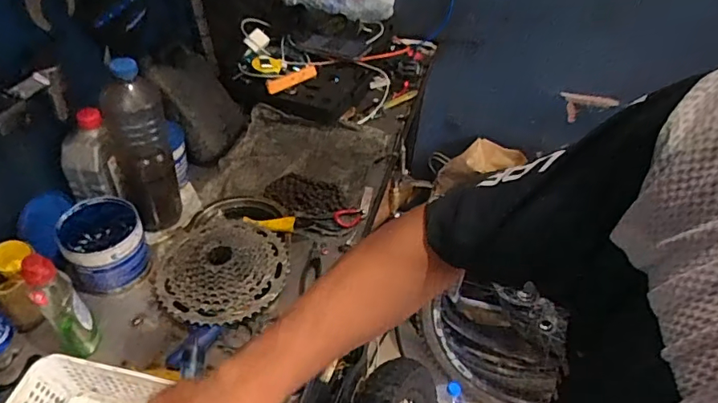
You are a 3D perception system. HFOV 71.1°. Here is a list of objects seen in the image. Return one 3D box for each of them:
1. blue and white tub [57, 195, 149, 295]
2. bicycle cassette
[{"bbox_3d":[-0.351,0.065,0.697,0.097,0.097,0.099,2,45,-2],"label":"blue and white tub"},{"bbox_3d":[-0.191,0.087,0.701,0.184,0.040,0.177,-3,45,-7],"label":"bicycle cassette"}]

